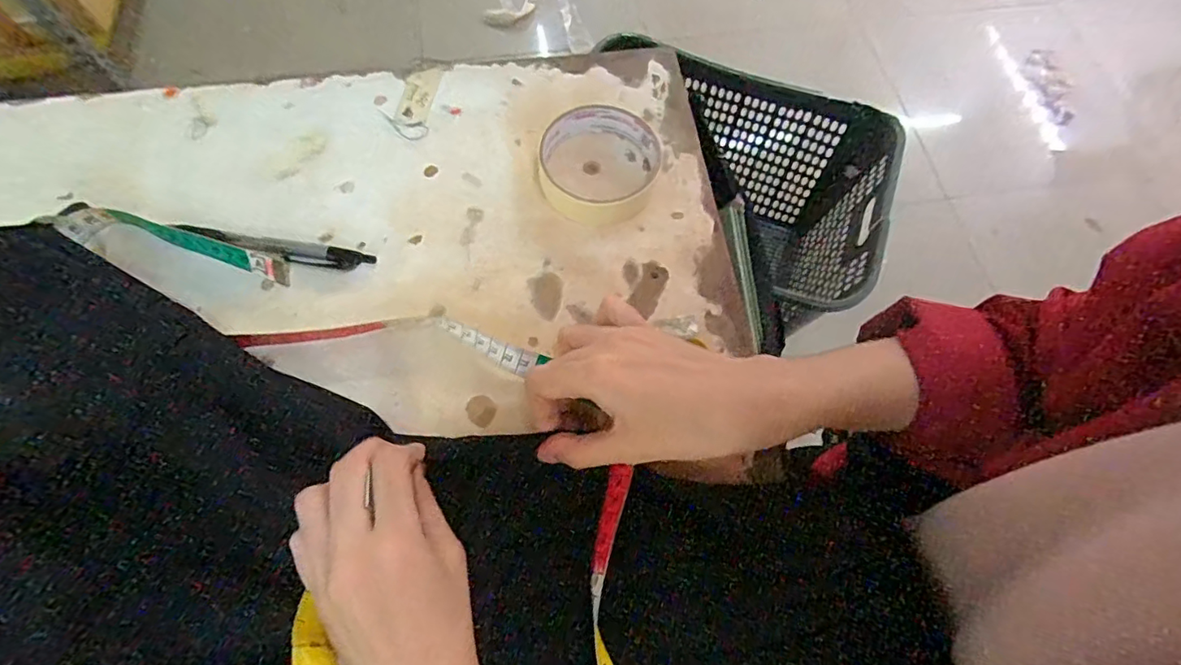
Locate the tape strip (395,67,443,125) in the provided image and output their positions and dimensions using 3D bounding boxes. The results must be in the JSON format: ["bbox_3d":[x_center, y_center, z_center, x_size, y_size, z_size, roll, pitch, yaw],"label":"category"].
[{"bbox_3d":[-0.129,-0.180,0.417,0.025,0.004,0.054,8,67,2],"label":"tape strip"}]

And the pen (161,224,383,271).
[{"bbox_3d":[-0.203,-0.057,0.359,0.126,0.011,0.018,11,68,3],"label":"pen"}]

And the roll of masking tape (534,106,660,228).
[{"bbox_3d":[0.005,-0.115,0.380,0.079,0.026,0.080,1,67,-1],"label":"roll of masking tape"}]

